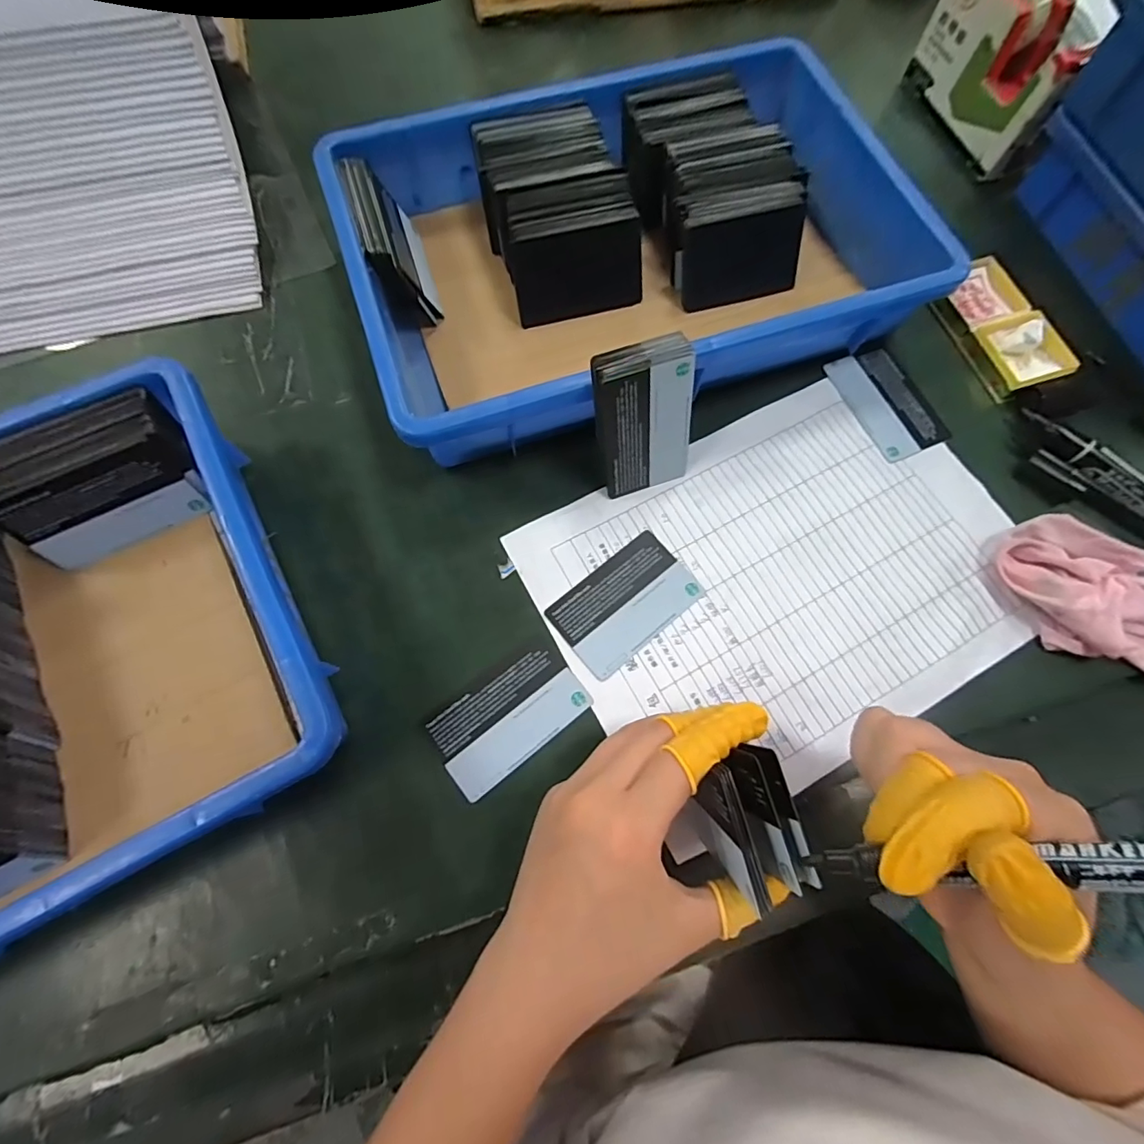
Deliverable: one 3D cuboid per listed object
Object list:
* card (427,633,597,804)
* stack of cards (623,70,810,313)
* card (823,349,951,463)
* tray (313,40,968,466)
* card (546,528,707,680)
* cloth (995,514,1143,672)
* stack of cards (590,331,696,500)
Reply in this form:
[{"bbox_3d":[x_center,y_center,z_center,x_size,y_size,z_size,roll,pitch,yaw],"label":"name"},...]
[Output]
[{"bbox_3d":[-0.035,0.079,0.290,0.083,0.004,0.051,-37,77,-12],"label":"card"},{"bbox_3d":[0.105,-0.276,0.381,0.102,0.050,0.160,-21,74,-8],"label":"stack of cards"},{"bbox_3d":[0.219,-0.120,0.363,0.050,0.004,0.084,-23,75,-8],"label":"card"},{"bbox_3d":[0.035,-0.229,0.363,0.358,0.059,0.247,-19,74,-7],"label":"tray"},{"bbox_3d":[0.032,0.018,0.314,0.084,0.004,0.053,-37,77,-14],"label":"card"},{"bbox_3d":[0.322,0.024,0.308,0.138,0.027,0.067,32,75,8],"label":"cloth"},{"bbox_3d":[0.041,-0.087,0.306,0.057,0.089,0.014,-18,51,-7],"label":"stack of cards"}]

